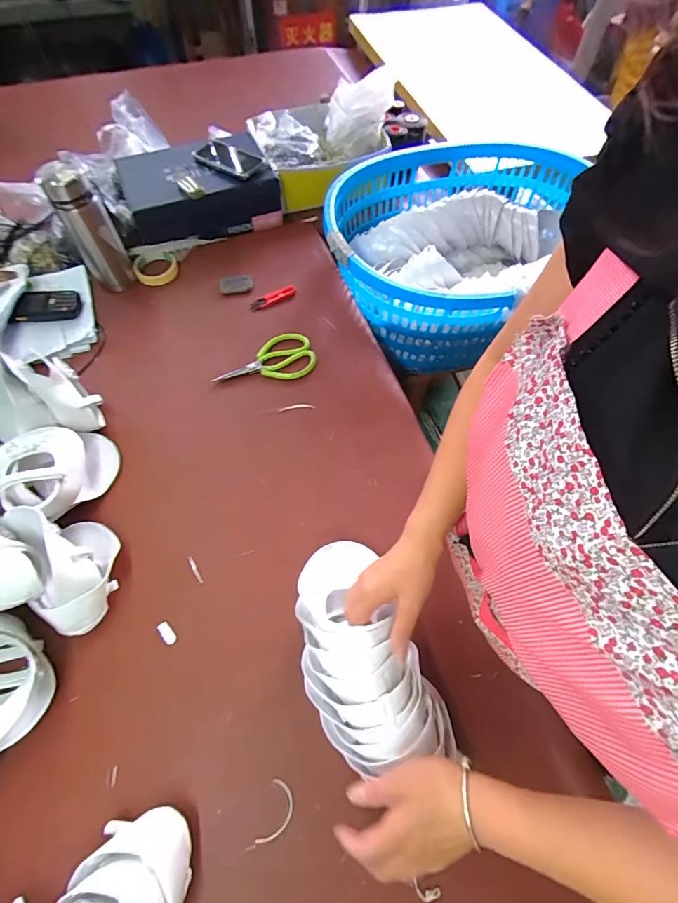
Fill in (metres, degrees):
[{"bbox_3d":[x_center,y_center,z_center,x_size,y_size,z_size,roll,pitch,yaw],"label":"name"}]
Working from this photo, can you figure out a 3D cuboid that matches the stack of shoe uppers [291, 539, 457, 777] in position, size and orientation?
[{"bbox_3d":[0.020,0.234,0.509,0.135,0.083,0.251,-20,54,-11],"label":"stack of shoe uppers"}]

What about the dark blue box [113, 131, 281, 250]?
[{"bbox_3d":[-0.325,-0.609,0.968,0.330,0.112,0.204,-19,65,-10],"label":"dark blue box"}]

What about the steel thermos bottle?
[{"bbox_3d":[-0.481,-0.431,0.810,0.083,0.206,0.077,-28,67,-14],"label":"steel thermos bottle"}]

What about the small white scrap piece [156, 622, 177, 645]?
[{"bbox_3d":[-0.243,0.256,0.589,0.017,0.004,0.034,-39,70,-18],"label":"small white scrap piece"}]

